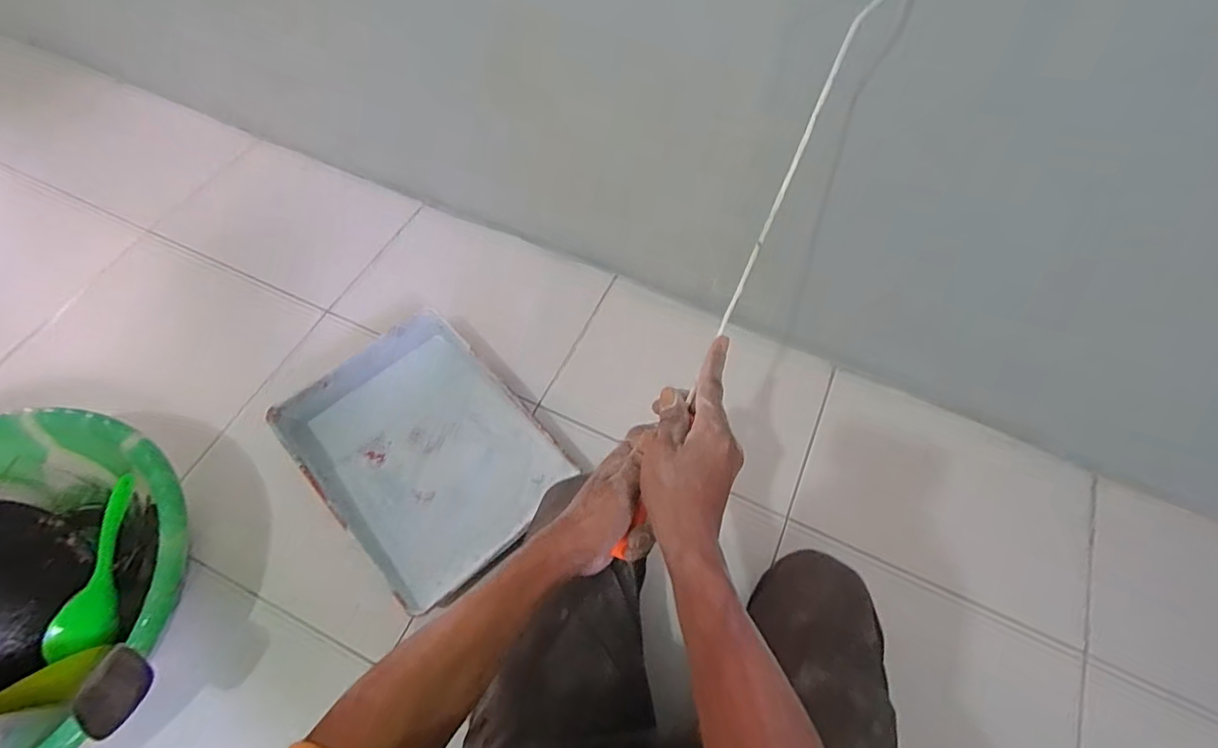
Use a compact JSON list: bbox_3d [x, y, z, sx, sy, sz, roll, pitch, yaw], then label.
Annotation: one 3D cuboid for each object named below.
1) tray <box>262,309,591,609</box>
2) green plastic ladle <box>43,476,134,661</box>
[{"bbox_3d":[-0.259,0.109,0.814,0.276,0.063,0.367,-40,70,-20],"label":"tray"},{"bbox_3d":[-0.605,0.226,0.683,0.034,0.065,0.202,4,75,-2],"label":"green plastic ladle"}]

